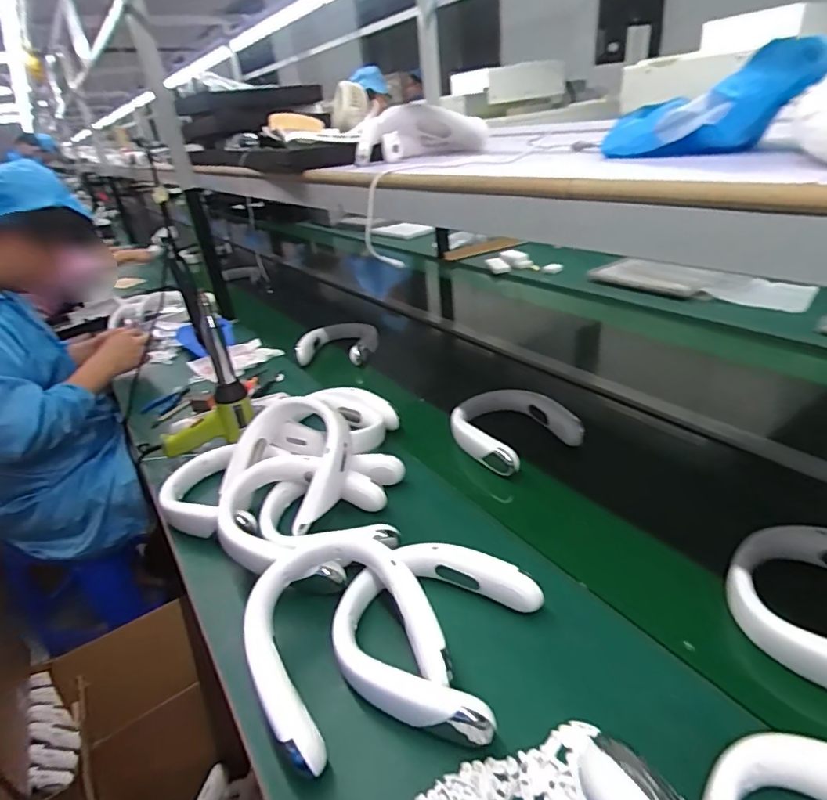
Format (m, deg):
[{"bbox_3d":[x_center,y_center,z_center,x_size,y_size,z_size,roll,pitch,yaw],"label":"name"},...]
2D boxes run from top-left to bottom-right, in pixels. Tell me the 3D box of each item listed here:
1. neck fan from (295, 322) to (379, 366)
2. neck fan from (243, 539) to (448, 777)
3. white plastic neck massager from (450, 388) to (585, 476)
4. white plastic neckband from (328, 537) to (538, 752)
[{"bbox_3d":[-0.196,-0.152,1.334,0.197,0.059,0.196,-6,30,4],"label":"neck fan"},{"bbox_3d":[-0.077,0.252,0.534,0.183,0.089,0.192,-23,33,-25],"label":"neck fan"},{"bbox_3d":[0.177,0.049,0.937,0.198,0.069,0.207,-22,33,-24],"label":"white plastic neck massager"},{"bbox_3d":[0.019,0.249,0.558,0.198,0.053,0.203,8,33,26],"label":"white plastic neckband"}]

